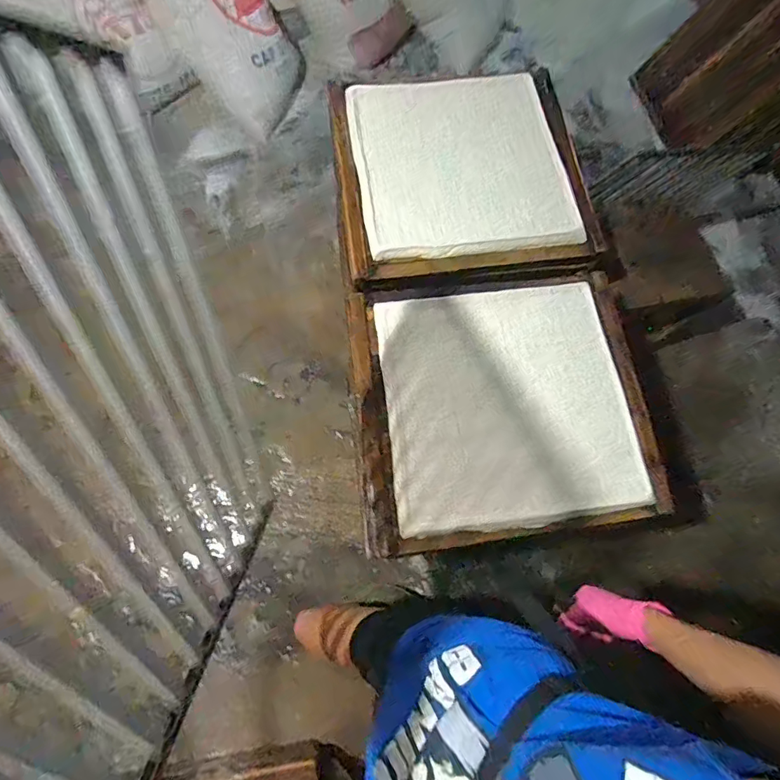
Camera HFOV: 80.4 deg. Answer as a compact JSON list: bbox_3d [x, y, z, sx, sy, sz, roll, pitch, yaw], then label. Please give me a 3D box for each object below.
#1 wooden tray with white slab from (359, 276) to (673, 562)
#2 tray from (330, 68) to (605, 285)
[{"bbox_3d":[0.222,0.015,0.921,0.572,0.056,0.523,-5,73,-2],"label":"wooden tray with white slab"},{"bbox_3d":[0.162,-0.515,1.061,0.560,0.067,0.530,-6,73,-3],"label":"tray"}]

